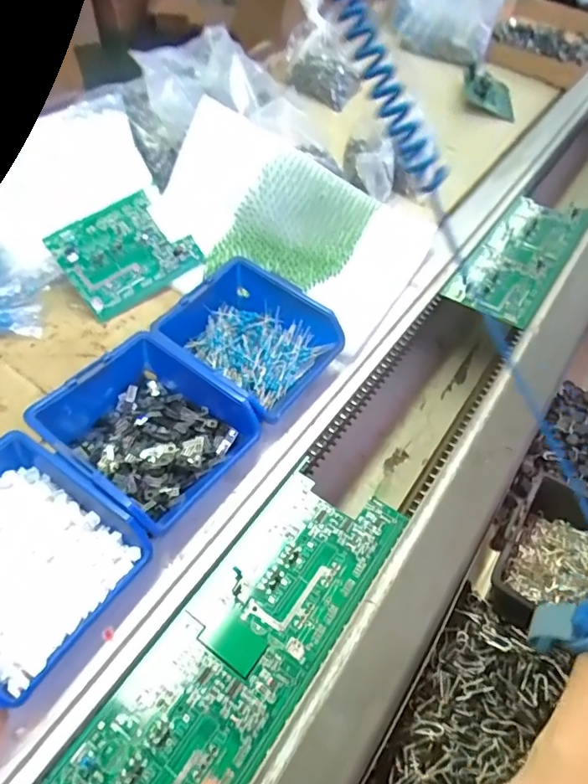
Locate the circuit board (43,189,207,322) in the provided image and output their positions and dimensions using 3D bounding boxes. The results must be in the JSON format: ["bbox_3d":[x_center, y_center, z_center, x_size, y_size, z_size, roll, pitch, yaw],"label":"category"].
[{"bbox_3d":[-0.170,-0.145,0.524,0.129,0.007,0.094,-38,103,-23],"label":"circuit board"}]

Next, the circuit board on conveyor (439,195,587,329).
[{"bbox_3d":[0.276,-0.169,0.619,0.096,0.019,0.253,32,57,17],"label":"circuit board on conveyor"}]

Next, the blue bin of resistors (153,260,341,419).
[{"bbox_3d":[-0.039,-0.046,0.454,0.129,0.049,0.120,32,58,18],"label":"blue bin of resistors"}]

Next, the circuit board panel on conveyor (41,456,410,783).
[{"bbox_3d":[-0.028,0.161,0.339,0.095,0.007,0.256,31,57,17],"label":"circuit board panel on conveyor"}]

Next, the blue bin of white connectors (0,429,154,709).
[{"bbox_3d":[-0.175,0.107,0.325,0.129,0.050,0.118,30,57,17],"label":"blue bin of white connectors"}]

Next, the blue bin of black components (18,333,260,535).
[{"bbox_3d":[-0.115,0.027,0.396,0.140,0.055,0.121,32,58,18],"label":"blue bin of black components"}]

